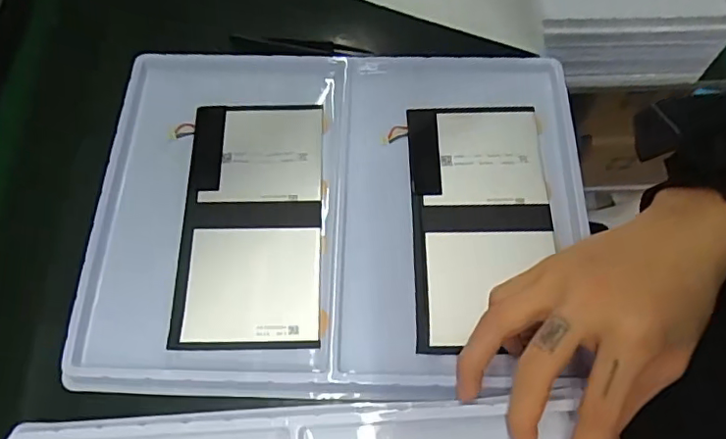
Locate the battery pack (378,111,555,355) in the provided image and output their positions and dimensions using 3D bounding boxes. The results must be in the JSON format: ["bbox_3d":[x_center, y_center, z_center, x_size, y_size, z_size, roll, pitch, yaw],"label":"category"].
[{"bbox_3d":[0.076,-0.001,0.369,0.095,0.008,0.171,-1,65,3],"label":"battery pack"}]

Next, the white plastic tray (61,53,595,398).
[{"bbox_3d":[-0.016,-0.008,0.373,0.316,0.019,0.239,1,68,0],"label":"white plastic tray"}]

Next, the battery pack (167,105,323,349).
[{"bbox_3d":[-0.075,-0.003,0.370,0.093,0.007,0.173,-1,68,-1],"label":"battery pack"}]

